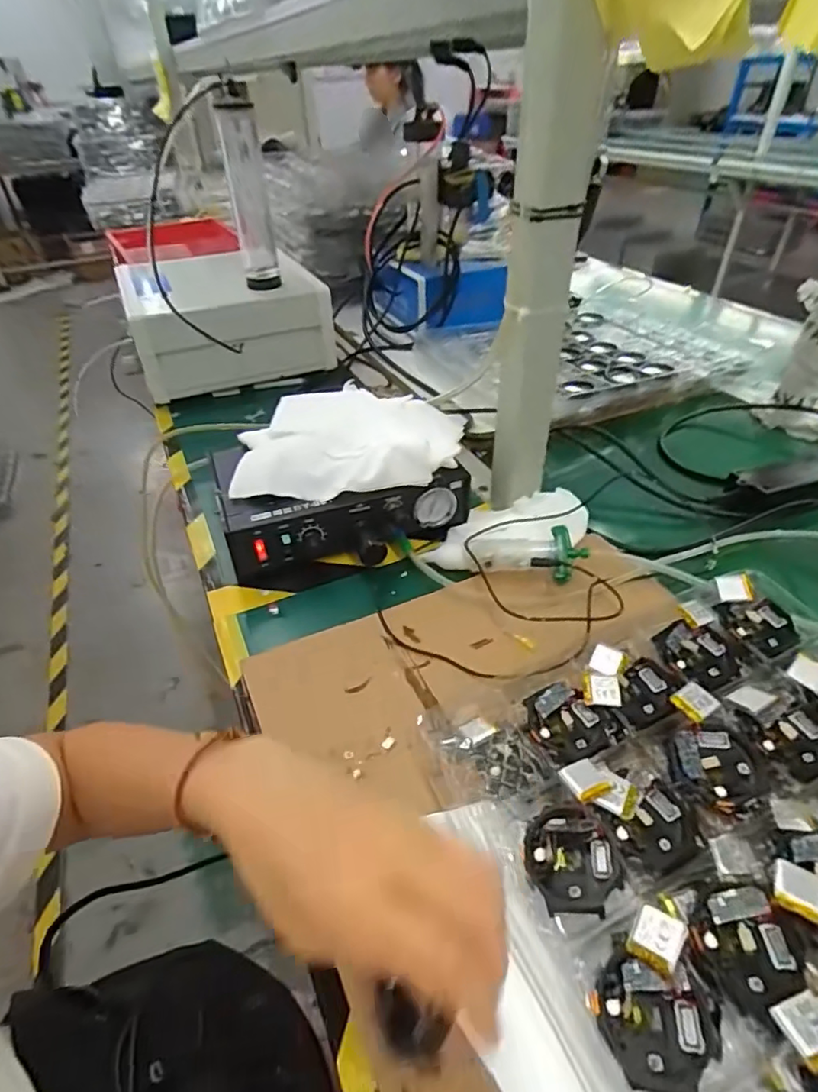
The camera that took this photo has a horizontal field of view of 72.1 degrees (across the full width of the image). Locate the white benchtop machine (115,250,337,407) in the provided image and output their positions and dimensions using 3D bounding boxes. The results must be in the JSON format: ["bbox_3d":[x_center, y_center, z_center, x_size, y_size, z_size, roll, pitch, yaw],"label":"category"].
[{"bbox_3d":[-0.292,-0.365,0.876,0.272,0.142,0.280,-19,43,-18],"label":"white benchtop machine"}]

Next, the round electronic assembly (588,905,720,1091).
[{"bbox_3d":[0.113,0.206,0.251,0.059,0.019,0.048,-32,48,-31],"label":"round electronic assembly"}]

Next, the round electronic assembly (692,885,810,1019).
[{"bbox_3d":[0.163,0.194,0.271,0.046,0.013,0.045,-1,40,1],"label":"round electronic assembly"}]

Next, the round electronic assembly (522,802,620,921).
[{"bbox_3d":[0.086,0.167,0.300,0.047,0.014,0.052,-26,49,3],"label":"round electronic assembly"}]

